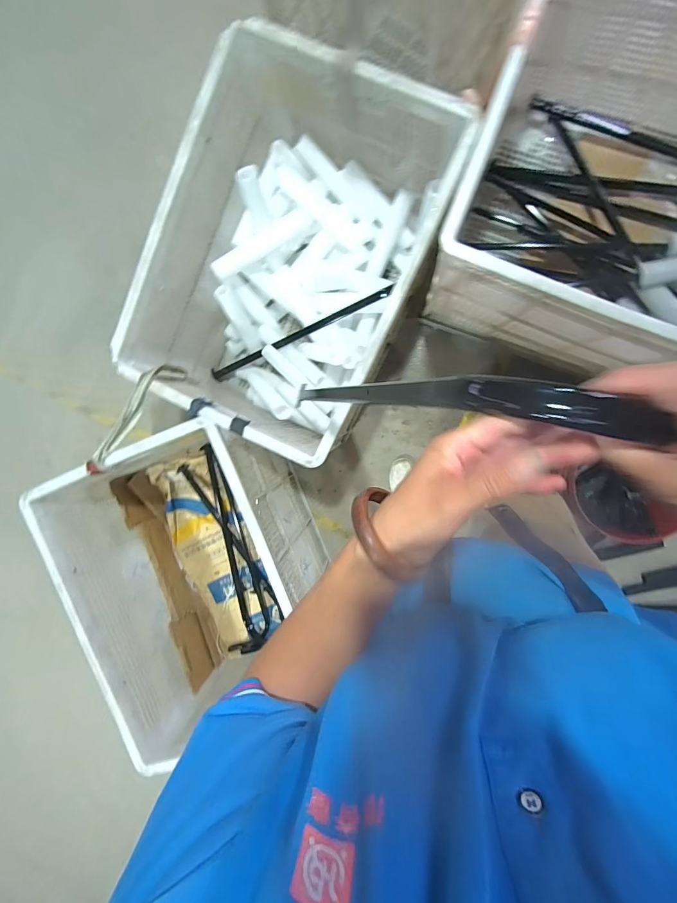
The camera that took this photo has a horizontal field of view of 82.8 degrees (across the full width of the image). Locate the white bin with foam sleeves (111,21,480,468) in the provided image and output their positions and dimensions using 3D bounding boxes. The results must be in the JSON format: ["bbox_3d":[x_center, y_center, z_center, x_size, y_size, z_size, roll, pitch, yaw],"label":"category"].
[{"bbox_3d":[-0.097,-0.487,1.086,0.598,0.504,0.851,27,99,4],"label":"white bin with foam sleeves"}]

